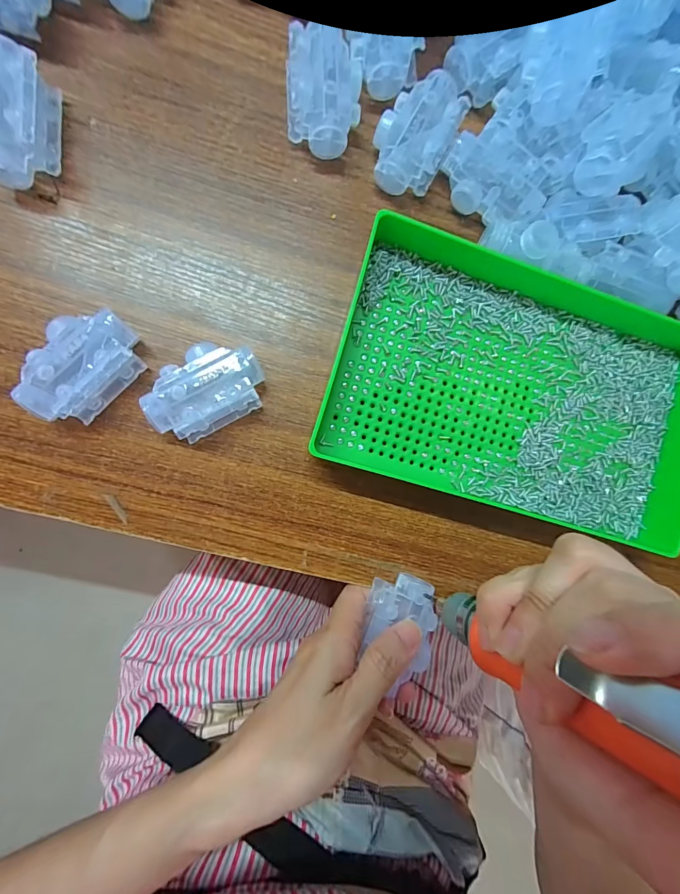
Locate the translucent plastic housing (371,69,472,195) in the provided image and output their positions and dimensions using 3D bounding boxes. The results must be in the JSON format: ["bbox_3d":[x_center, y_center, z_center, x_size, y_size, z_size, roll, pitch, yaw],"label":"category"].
[{"bbox_3d":[0.050,-0.202,0.244,0.045,0.029,0.069,29,87,-7],"label":"translucent plastic housing"}]

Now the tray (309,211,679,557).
[{"bbox_3d":[0.116,-0.039,0.248,0.240,0.040,0.157,16,88,-7],"label":"tray"}]

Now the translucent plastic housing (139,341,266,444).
[{"bbox_3d":[-0.081,-0.035,0.228,0.067,0.029,0.046,-30,94,-6],"label":"translucent plastic housing"}]

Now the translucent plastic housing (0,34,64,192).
[{"bbox_3d":[-0.185,-0.186,0.212,0.040,0.029,0.067,2,90,-8],"label":"translucent plastic housing"}]

